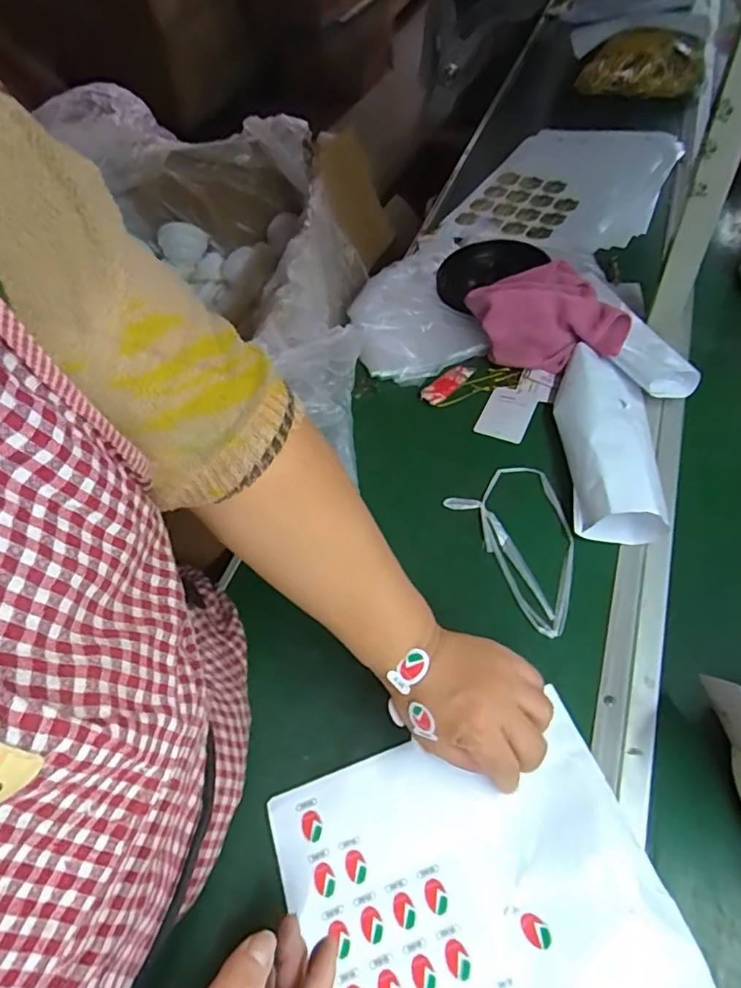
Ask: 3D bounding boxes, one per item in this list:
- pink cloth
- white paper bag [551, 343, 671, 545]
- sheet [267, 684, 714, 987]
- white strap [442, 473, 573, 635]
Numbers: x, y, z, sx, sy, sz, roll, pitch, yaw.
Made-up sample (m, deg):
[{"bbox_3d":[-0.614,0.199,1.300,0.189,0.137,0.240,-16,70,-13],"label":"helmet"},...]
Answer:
[{"bbox_3d":[0.194,-0.196,0.627,0.139,0.061,0.160,-15,54,-3],"label":"pink cloth"},{"bbox_3d":[0.224,-0.058,0.537,0.084,0.053,0.224,3,55,10],"label":"white paper bag"},{"bbox_3d":[0.062,0.254,0.363,0.224,0.007,0.186,-20,51,-5],"label":"sheet"},{"bbox_3d":[0.148,0.041,0.505,0.096,0.016,0.162,-25,55,-10],"label":"white strap"}]

